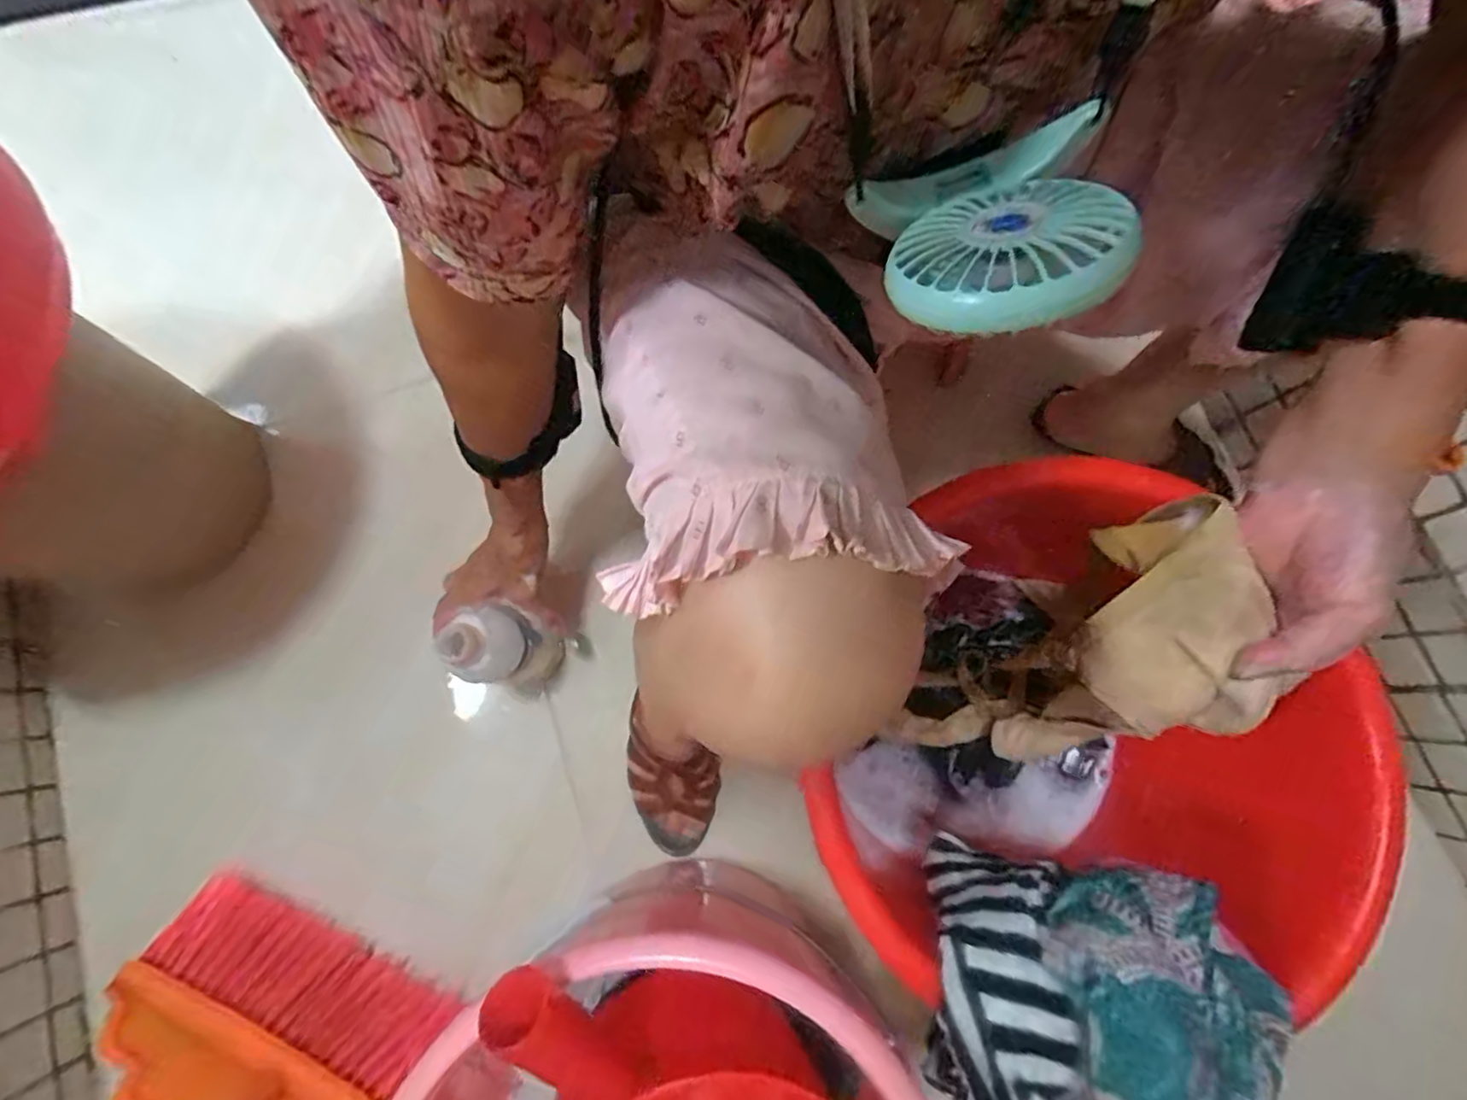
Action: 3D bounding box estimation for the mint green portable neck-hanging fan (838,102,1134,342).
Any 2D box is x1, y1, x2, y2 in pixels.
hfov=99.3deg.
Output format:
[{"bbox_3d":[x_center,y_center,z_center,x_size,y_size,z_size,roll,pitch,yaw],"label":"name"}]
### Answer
[{"bbox_3d":[0.091,-0.116,0.226,0.082,0.042,0.105,-12,48,24],"label":"mint green portable neck-hanging fan"}]

